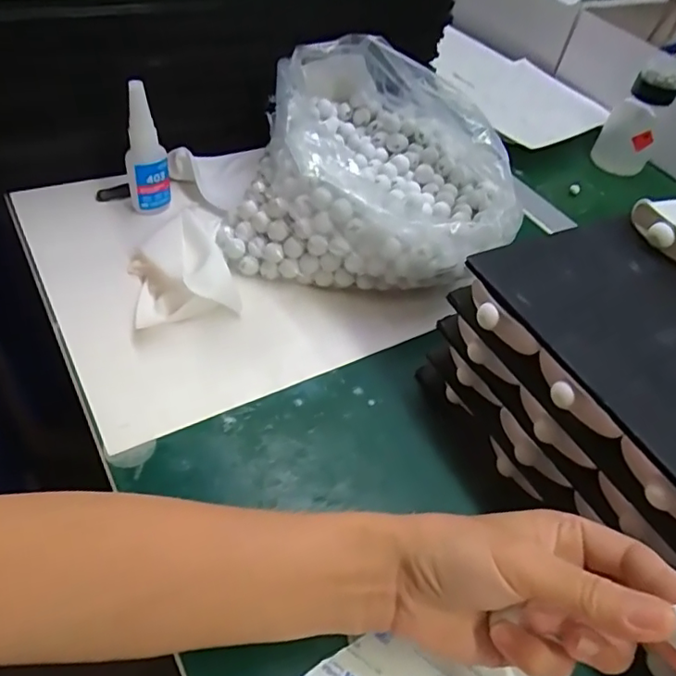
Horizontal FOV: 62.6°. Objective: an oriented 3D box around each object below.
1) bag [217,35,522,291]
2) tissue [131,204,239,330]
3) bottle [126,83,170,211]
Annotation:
[{"bbox_3d":[0.036,-0.145,0.479,0.208,0.118,0.227,16,46,3],"label":"bag"},{"bbox_3d":[-0.118,-0.051,0.418,0.073,0.040,0.094,-9,50,-19],"label":"tissue"},{"bbox_3d":[-0.158,-0.151,0.450,0.033,0.104,0.026,-8,50,-17],"label":"bottle"}]

